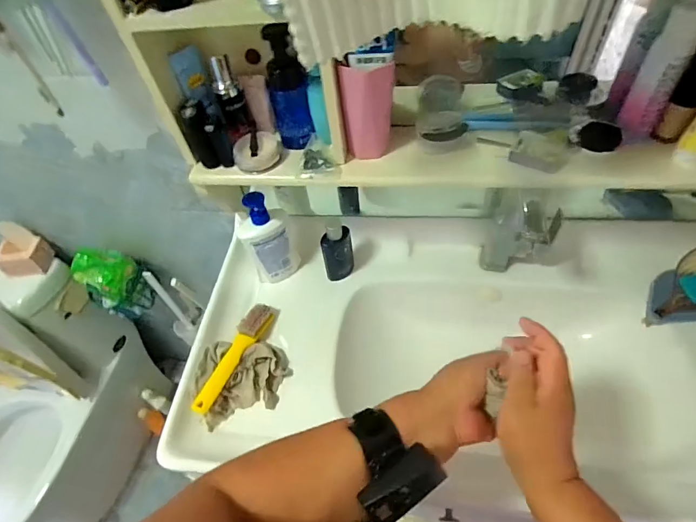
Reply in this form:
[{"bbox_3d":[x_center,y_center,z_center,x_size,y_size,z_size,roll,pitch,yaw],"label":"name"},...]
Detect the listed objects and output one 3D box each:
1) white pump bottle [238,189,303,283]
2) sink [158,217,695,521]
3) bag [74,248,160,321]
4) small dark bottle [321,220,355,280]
[{"bbox_3d":[-0.138,-0.033,0.729,0.090,0.195,0.048,-27,55,-14],"label":"white pump bottle"},{"bbox_3d":[0.255,0.155,0.687,1.009,0.190,0.457,3,53,8],"label":"sink"},{"bbox_3d":[-0.548,0.051,0.988,0.146,0.212,0.094,-40,59,-22],"label":"bag"},{"bbox_3d":[-0.018,-0.016,0.737,0.053,0.149,0.040,-7,52,1],"label":"small dark bottle"}]

